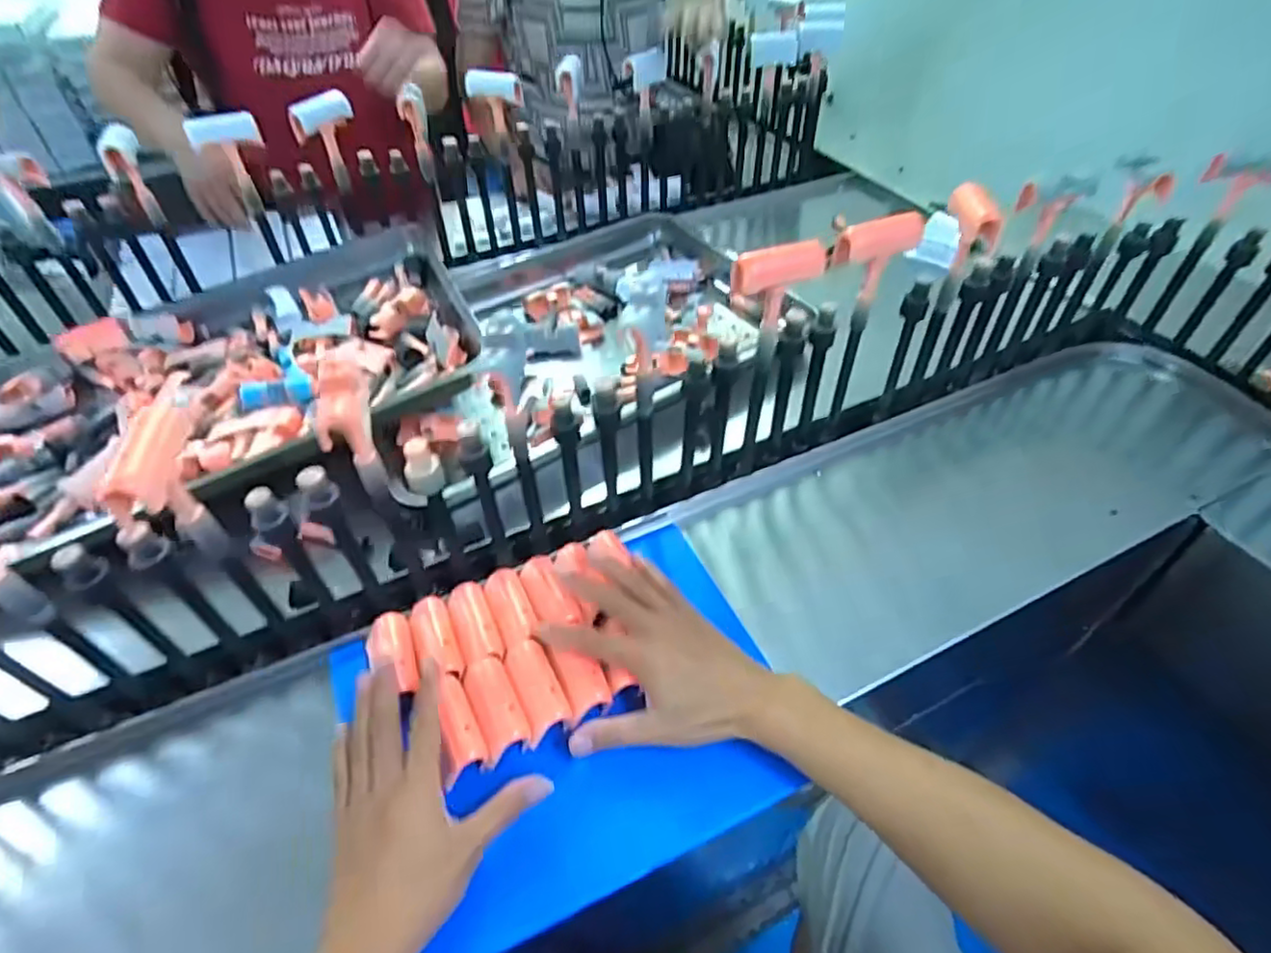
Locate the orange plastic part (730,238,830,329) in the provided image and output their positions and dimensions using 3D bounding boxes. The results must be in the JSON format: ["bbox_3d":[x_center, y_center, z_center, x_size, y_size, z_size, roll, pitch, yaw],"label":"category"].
[{"bbox_3d":[0.118,-0.160,0.547,0.075,0.071,0.029,-23,50,-21],"label":"orange plastic part"}]

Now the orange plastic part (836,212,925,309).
[{"bbox_3d":[0.213,-0.192,0.583,0.071,0.080,0.028,-16,48,-15],"label":"orange plastic part"}]

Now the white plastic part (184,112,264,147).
[{"bbox_3d":[-0.504,-0.425,0.796,0.083,0.029,0.029,-12,47,-12],"label":"white plastic part"}]

